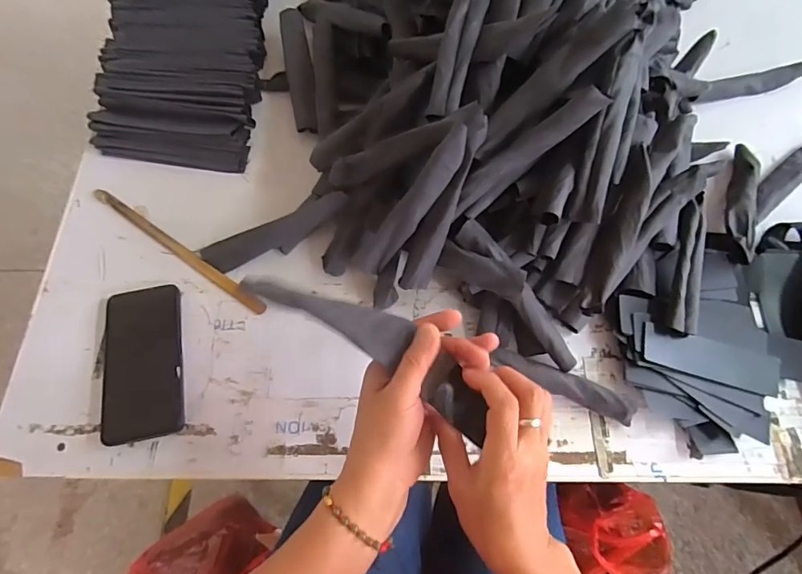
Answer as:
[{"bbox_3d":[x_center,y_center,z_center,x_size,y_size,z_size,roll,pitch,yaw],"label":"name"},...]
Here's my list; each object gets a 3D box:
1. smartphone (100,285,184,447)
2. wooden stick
[{"bbox_3d":[-0.272,0.078,0.488,0.077,0.011,0.159,-10,69,-5],"label":"smartphone"},{"bbox_3d":[-0.268,-0.045,0.551,0.265,0.008,0.015,33,71,11],"label":"wooden stick"}]

